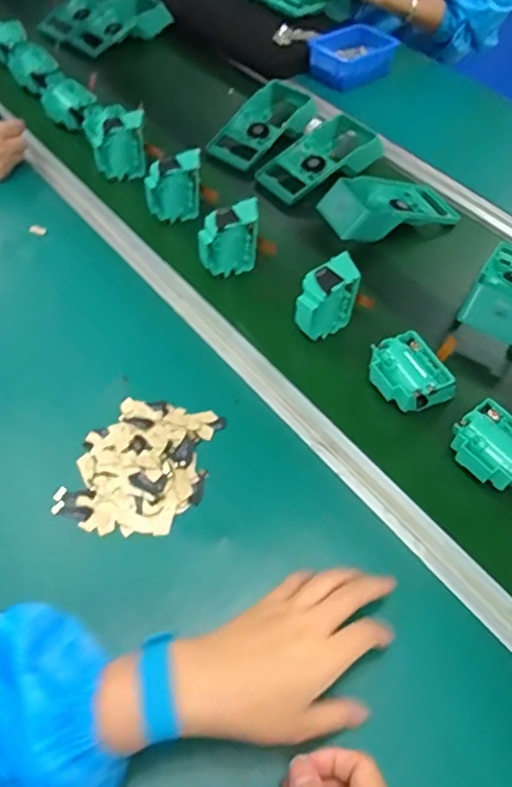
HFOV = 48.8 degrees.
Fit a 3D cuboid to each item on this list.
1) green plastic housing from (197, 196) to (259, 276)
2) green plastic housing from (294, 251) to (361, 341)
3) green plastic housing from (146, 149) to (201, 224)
[{"bbox_3d":[-0.030,-0.180,0.662,0.077,0.088,0.041,-7,44,-29],"label":"green plastic housing"},{"bbox_3d":[0.074,-0.097,0.613,0.077,0.078,0.035,-34,63,-23],"label":"green plastic housing"},{"bbox_3d":[-0.103,-0.259,0.722,0.072,0.081,0.027,-20,58,-15],"label":"green plastic housing"}]

